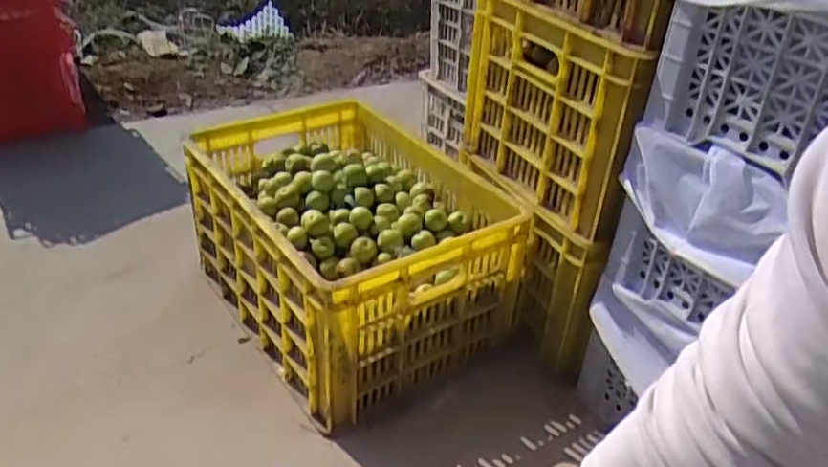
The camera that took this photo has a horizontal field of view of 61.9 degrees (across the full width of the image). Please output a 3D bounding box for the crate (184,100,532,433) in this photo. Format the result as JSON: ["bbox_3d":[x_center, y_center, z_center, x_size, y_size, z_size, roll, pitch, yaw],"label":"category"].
[{"bbox_3d":[-0.118,0.005,1.195,0.390,0.274,0.542,-18,39,-32],"label":"crate"}]

